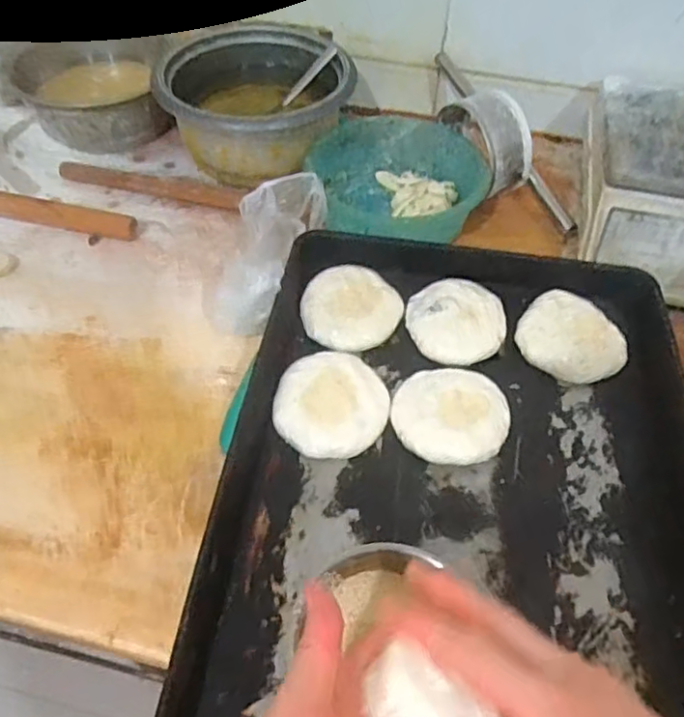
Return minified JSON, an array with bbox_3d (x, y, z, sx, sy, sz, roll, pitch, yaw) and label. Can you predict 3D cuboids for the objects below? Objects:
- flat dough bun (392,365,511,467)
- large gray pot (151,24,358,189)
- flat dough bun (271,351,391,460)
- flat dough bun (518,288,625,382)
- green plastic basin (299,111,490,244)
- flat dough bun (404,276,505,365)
[{"bbox_3d":[0.110,0.057,0.641,0.114,0.033,0.104,1,52,-1],"label":"flat dough bun"},{"bbox_3d":[-0.118,-0.367,0.896,0.251,0.116,0.255,1,52,-1],"label":"large gray pot"},{"bbox_3d":[-0.010,0.045,0.638,0.112,0.020,0.111,2,52,0],"label":"flat dough bun"},{"bbox_3d":[0.255,-0.024,0.705,0.113,0.023,0.099,28,57,19],"label":"flat dough bun"},{"bbox_3d":[0.082,-0.221,0.846,0.202,0.090,0.200,1,52,-1],"label":"green plastic basin"},{"bbox_3d":[0.128,-0.044,0.717,0.107,0.029,0.106,1,52,-1],"label":"flat dough bun"}]

